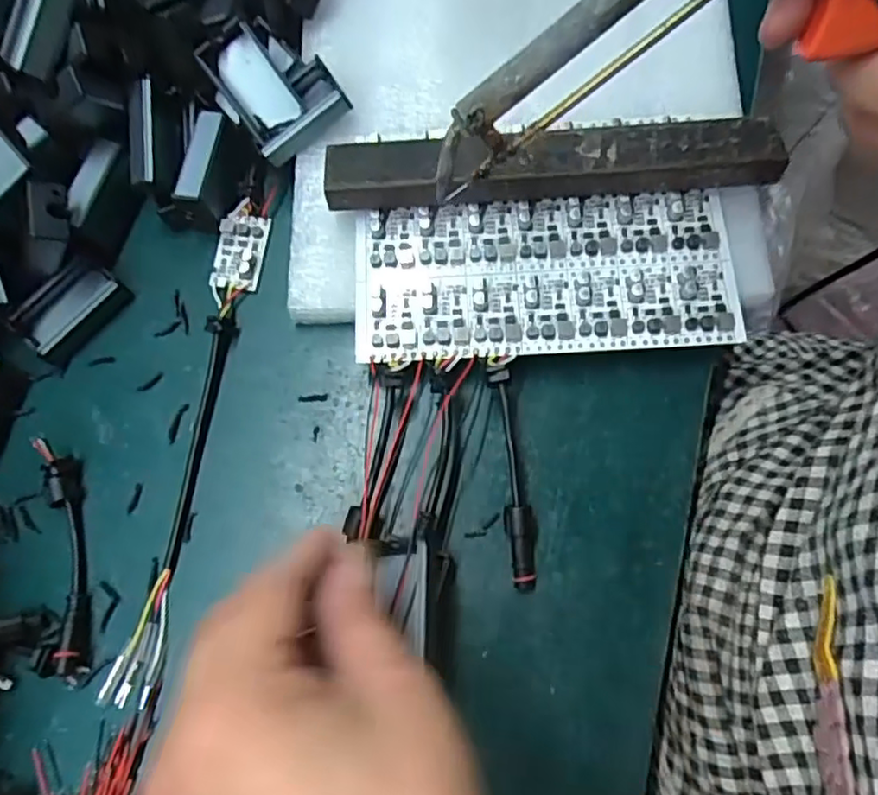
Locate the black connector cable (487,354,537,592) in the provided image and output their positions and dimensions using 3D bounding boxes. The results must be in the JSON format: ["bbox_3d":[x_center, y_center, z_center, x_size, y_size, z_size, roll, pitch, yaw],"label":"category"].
[{"bbox_3d":[0.033,0.031,0.283,0.013,0.024,0.101,-6,73,-1],"label":"black connector cable"}]

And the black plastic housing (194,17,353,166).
[{"bbox_3d":[-0.081,-0.153,0.320,0.047,0.028,0.060,-40,104,9],"label":"black plastic housing"}]

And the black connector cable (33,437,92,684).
[{"bbox_3d":[-0.163,0.070,0.283,0.012,0.015,0.102,-12,73,-3],"label":"black connector cable"}]

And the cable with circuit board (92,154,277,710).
[{"bbox_3d":[-0.112,0.005,0.301,0.023,0.013,0.253,8,73,3],"label":"cable with circuit board"}]

